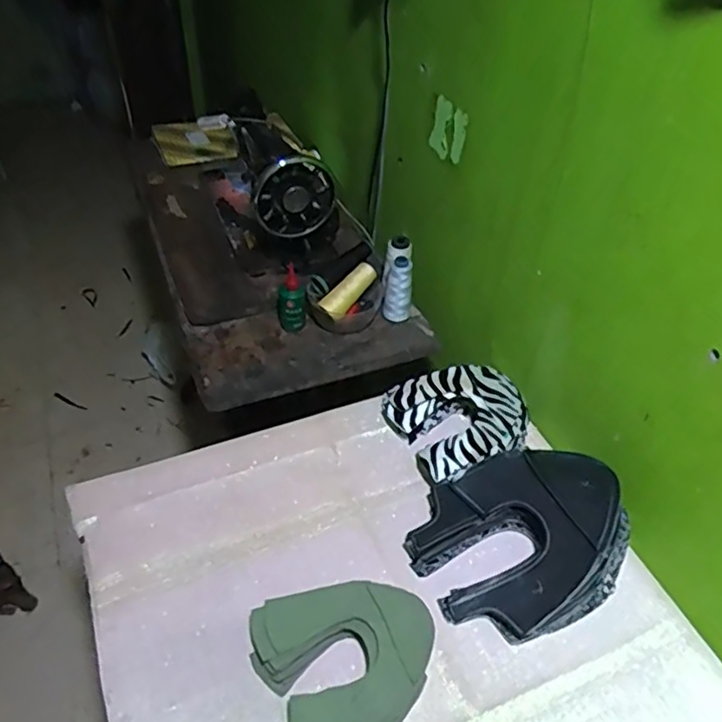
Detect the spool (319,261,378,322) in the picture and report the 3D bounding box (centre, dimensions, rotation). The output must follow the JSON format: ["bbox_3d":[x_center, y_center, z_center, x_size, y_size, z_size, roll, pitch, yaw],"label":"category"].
[{"bbox_3d":[-0.018,-0.112,1.008,0.034,0.034,0.116,30,63,26],"label":"spool"}]

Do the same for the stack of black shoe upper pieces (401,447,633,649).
[{"bbox_3d":[0.188,0.193,0.716,0.244,0.096,0.193,-16,47,-17],"label":"stack of black shoe upper pieces"}]

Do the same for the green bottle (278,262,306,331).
[{"bbox_3d":[-0.111,-0.096,0.991,0.045,0.103,0.034,-4,45,-6],"label":"green bottle"}]

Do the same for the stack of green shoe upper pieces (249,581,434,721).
[{"bbox_3d":[-0.011,0.300,0.636,0.169,0.049,0.176,-23,49,-23],"label":"stack of green shoe upper pieces"}]

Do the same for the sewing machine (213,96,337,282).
[{"bbox_3d":[-0.159,-0.314,1.116,0.168,0.220,0.291,-14,47,-16],"label":"sewing machine"}]

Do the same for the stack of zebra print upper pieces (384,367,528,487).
[{"bbox_3d":[0.128,0.075,0.846,0.168,0.074,0.165,-23,49,-23],"label":"stack of zebra print upper pieces"}]

